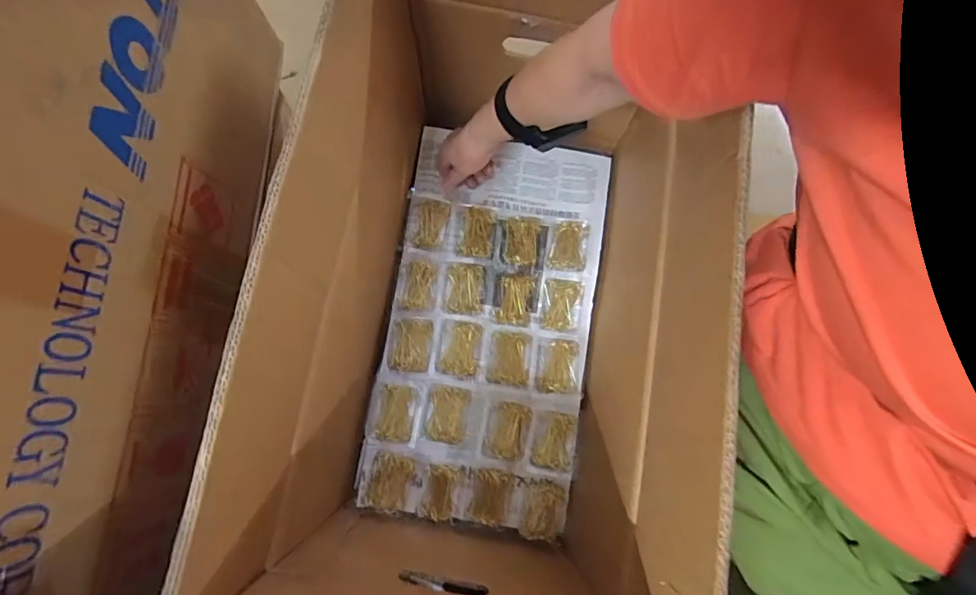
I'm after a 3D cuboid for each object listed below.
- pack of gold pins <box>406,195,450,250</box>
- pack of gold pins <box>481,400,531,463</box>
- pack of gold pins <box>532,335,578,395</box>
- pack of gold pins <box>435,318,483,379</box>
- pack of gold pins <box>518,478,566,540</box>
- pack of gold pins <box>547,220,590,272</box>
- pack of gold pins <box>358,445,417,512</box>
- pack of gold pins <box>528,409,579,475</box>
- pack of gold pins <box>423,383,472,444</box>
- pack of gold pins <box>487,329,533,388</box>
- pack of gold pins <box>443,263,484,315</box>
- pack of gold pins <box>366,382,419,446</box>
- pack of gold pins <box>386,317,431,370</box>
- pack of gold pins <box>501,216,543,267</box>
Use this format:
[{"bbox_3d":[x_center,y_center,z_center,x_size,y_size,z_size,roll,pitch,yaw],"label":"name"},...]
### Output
[{"bbox_3d":[-0.087,-0.108,0.709,0.060,0.010,0.072,7,98,-26],"label":"pack of gold pins"},{"bbox_3d":[0.025,0.180,0.651,0.057,0.015,0.077,11,78,2],"label":"pack of gold pins"},{"bbox_3d":[0.096,0.095,0.678,0.056,0.007,0.078,10,78,2],"label":"pack of gold pins"},{"bbox_3d":[-0.040,0.072,0.682,0.060,0.006,0.077,8,78,1],"label":"pack of gold pins"},{"bbox_3d":[0.074,0.283,0.650,0.056,0.024,0.072,6,78,1],"label":"pack of gold pins"},{"bbox_3d":[0.117,-0.078,0.703,0.054,0.023,0.077,9,78,1],"label":"pack of gold pins"},{"bbox_3d":[-0.133,0.242,0.646,0.071,0.017,0.075,6,78,1],"label":"pack of gold pins"},{"bbox_3d":[0.088,0.193,0.650,0.055,0.014,0.082,12,78,2],"label":"pack of gold pins"},{"bbox_3d":[-0.054,0.157,0.655,0.055,0.014,0.074,6,78,1],"label":"pack of gold pins"},{"bbox_3d":[0.031,0.085,0.683,0.058,0.004,0.076,6,78,1],"label":"pack of gold pins"},{"bbox_3d":[-0.034,-0.013,0.688,0.055,0.024,0.070,3,78,0],"label":"pack of gold pins"},{"bbox_3d":[-0.130,0.156,0.653,0.064,0.014,0.078,10,78,2],"label":"pack of gold pins"},{"bbox_3d":[-0.108,0.066,0.675,0.055,0.005,0.074,5,78,1],"label":"pack of gold pins"},{"bbox_3d":[0.049,-0.084,0.711,0.051,0.014,0.073,7,78,1],"label":"pack of gold pins"}]

